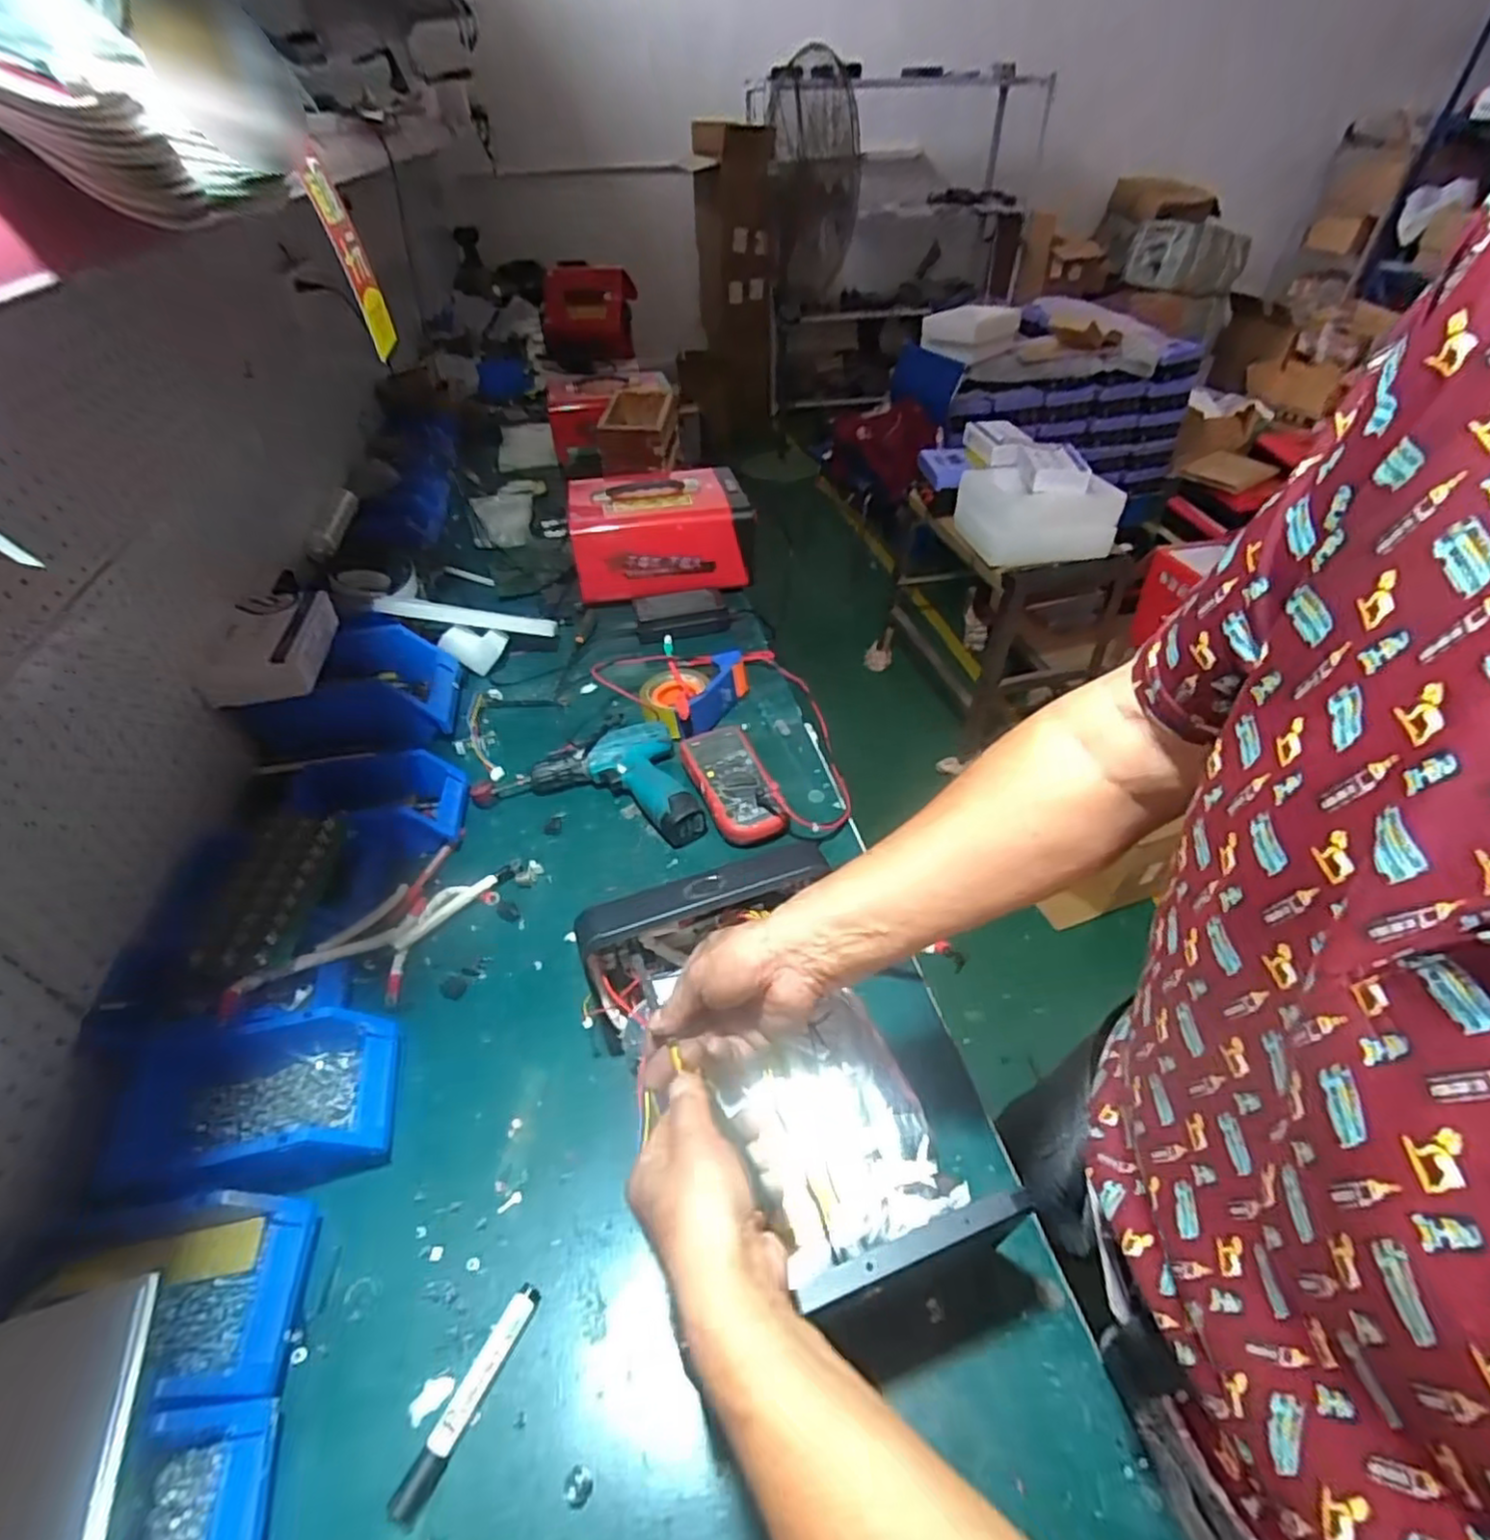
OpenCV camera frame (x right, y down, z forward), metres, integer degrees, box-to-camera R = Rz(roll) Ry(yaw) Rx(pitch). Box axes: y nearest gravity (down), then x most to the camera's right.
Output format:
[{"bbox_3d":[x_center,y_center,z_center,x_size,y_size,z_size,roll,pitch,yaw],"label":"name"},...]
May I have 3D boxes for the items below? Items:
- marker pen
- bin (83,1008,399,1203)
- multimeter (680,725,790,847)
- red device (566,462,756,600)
[{"bbox_3d":[-0.184,0.420,0.474,0.019,0.014,0.129,18,46,20],"label":"marker pen"},{"bbox_3d":[-0.395,0.276,0.574,0.197,0.090,0.122,-11,44,-11],"label":"bin"},{"bbox_3d":[-0.014,0.018,0.873,0.084,0.044,0.177,-15,45,-15],"label":"multimeter"},{"bbox_3d":[-0.147,-0.414,1.244,0.301,0.156,0.184,-8,43,-8],"label":"red device"}]

